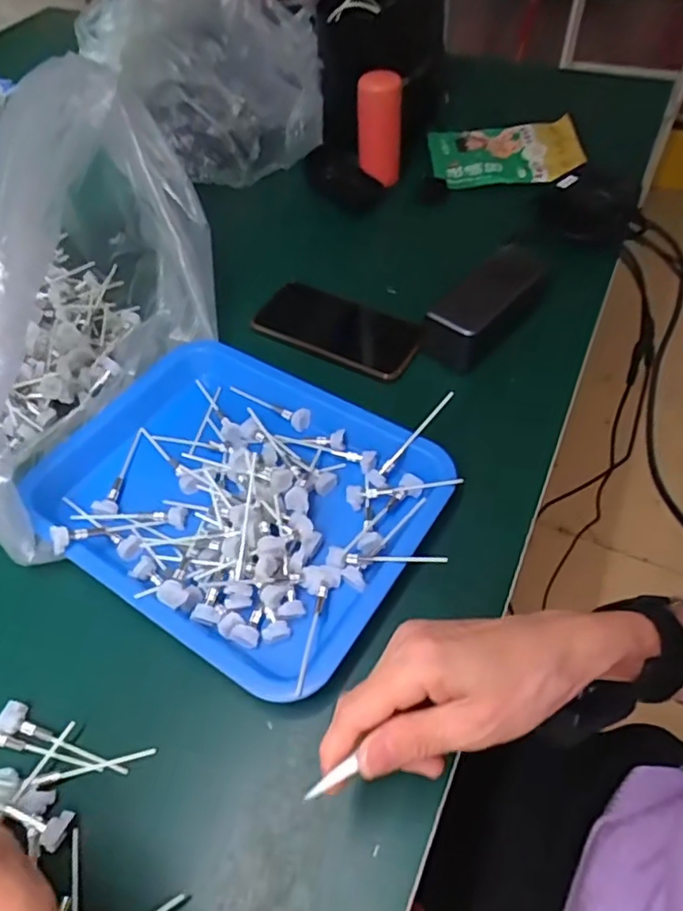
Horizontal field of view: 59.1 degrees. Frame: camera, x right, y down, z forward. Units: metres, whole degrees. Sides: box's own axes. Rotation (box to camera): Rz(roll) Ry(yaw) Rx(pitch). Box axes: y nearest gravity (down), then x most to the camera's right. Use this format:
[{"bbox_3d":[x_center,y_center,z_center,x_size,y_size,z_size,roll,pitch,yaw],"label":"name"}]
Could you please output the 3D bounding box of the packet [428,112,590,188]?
[{"bbox_3d":[0.216,-0.394,0.782,0.199,0.021,0.125,-5,52,-2],"label":"packet"}]

